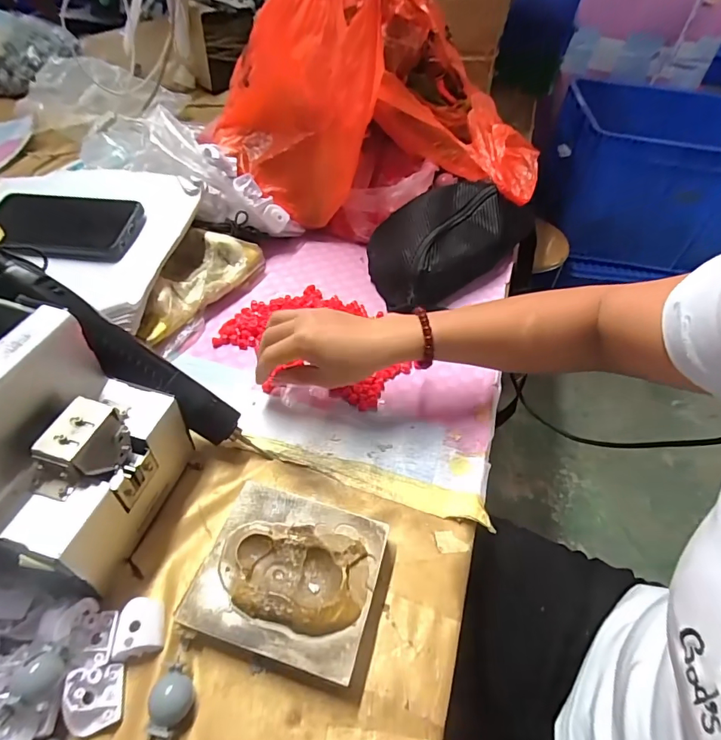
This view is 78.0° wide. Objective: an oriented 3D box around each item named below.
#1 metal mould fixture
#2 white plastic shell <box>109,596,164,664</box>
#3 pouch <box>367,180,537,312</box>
[{"bbox_3d":[-0.047,0.141,0.311,0.117,0.036,0.107,15,49,8],"label":"metal mould fixture"},{"bbox_3d":[-0.141,0.167,0.288,0.027,0.016,0.035,0,48,-6],"label":"white plastic shell"},{"bbox_3d":[0.094,-0.166,0.562,0.207,0.070,0.141,-26,55,-25],"label":"pouch"}]

